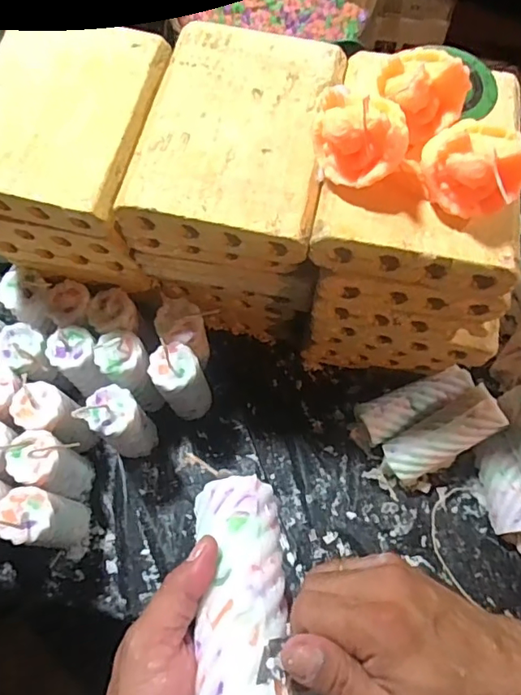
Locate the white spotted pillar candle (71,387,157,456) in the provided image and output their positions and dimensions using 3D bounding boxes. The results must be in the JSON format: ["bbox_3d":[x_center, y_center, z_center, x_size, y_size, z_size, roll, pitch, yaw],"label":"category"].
[{"bbox_3d":[-0.151,0.081,0.579,0.051,0.157,0.048,0,67,0],"label":"white spotted pillar candle"}]

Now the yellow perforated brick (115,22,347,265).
[{"bbox_3d":[-0.021,-0.178,0.485,0.162,0.086,0.205,12,68,5],"label":"yellow perforated brick"}]

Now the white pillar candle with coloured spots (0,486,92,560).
[{"bbox_3d":[-0.222,0.184,0.554,0.052,0.138,0.055,0,67,0],"label":"white pillar candle with coloured spots"}]

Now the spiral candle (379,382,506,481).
[{"bbox_3d":[0.203,0.101,0.594,0.141,0.040,0.053,-37,69,15],"label":"spiral candle"}]

